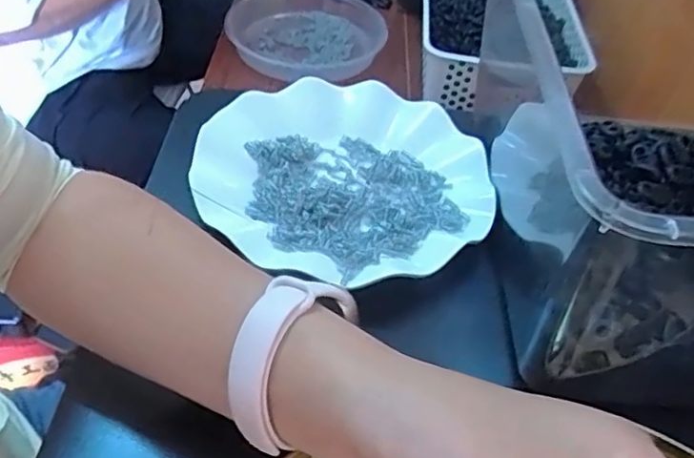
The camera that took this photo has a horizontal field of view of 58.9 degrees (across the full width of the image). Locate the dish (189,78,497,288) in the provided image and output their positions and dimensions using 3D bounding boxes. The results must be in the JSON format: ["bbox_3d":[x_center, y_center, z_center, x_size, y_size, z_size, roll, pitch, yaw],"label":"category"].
[{"bbox_3d":[0.002,-0.037,0.397,0.181,0.022,0.168,2,46,-2],"label":"dish"}]

